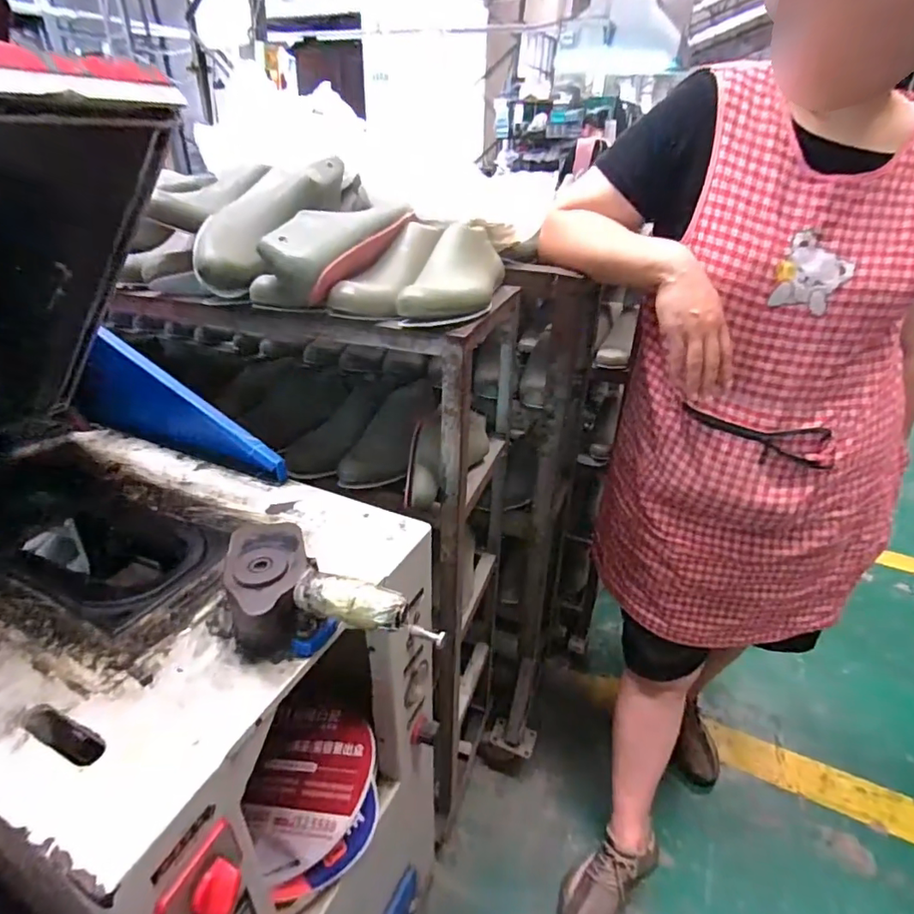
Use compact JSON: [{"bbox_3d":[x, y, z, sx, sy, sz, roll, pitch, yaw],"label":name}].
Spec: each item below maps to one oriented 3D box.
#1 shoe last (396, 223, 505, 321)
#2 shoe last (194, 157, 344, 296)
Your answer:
[{"bbox_3d":[0.003,-0.231,0.662,0.086,0.073,0.244,8,31,10],"label":"shoe last"},{"bbox_3d":[-0.218,-0.301,0.671,0.080,0.075,0.266,20,60,28],"label":"shoe last"}]

